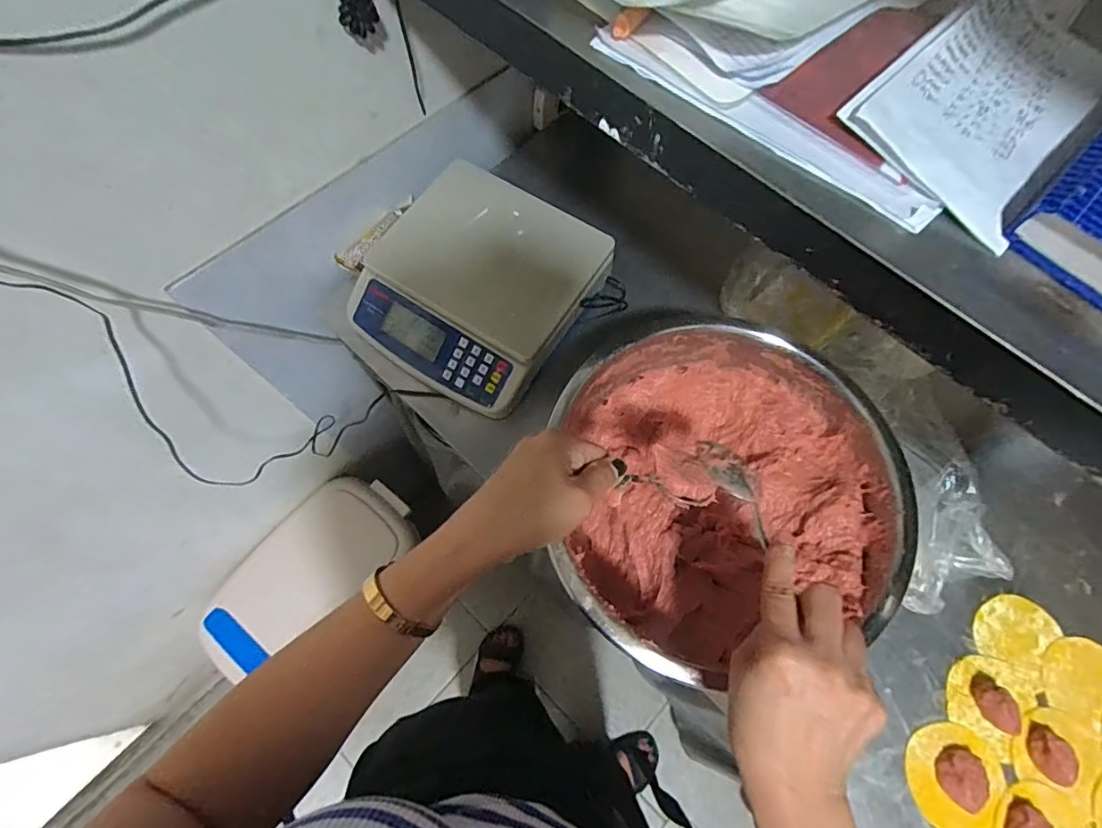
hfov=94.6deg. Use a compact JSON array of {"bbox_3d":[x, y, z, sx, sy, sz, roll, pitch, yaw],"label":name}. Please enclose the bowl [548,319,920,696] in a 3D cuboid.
[{"bbox_3d":[0.144,0.073,0.452,0.261,0.117,0.271,-3,70,-1],"label":"bowl"}]

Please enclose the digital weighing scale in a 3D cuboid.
[{"bbox_3d":[-0.081,-0.139,0.545,0.224,0.066,0.223,30,73,10],"label":"digital weighing scale"}]

